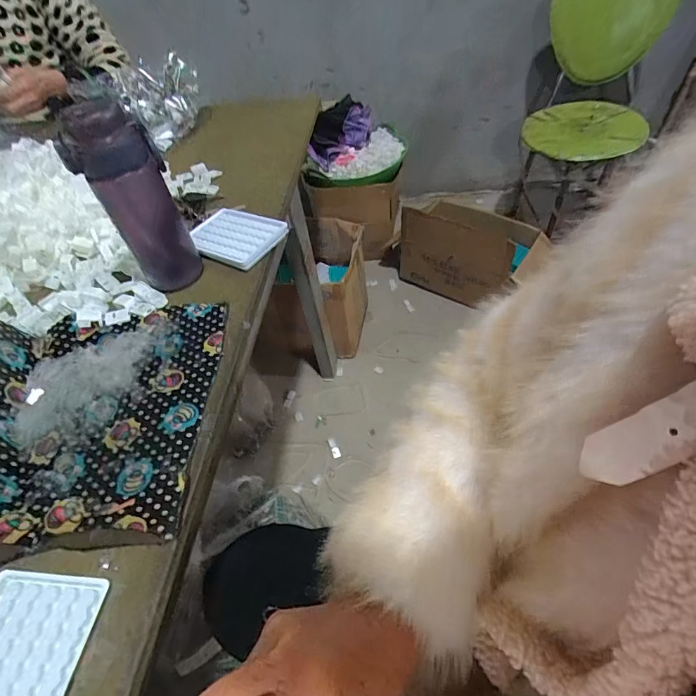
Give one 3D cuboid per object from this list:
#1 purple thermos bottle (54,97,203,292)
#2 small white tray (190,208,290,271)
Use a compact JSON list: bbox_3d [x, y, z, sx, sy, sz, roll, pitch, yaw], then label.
[{"bbox_3d":[-0.238,-0.165,0.467,0.068,0.192,0.062,9,52,13],"label":"purple thermos bottle"},{"bbox_3d":[-0.162,-0.160,0.579,0.135,0.015,0.095,24,57,25],"label":"small white tray"}]

